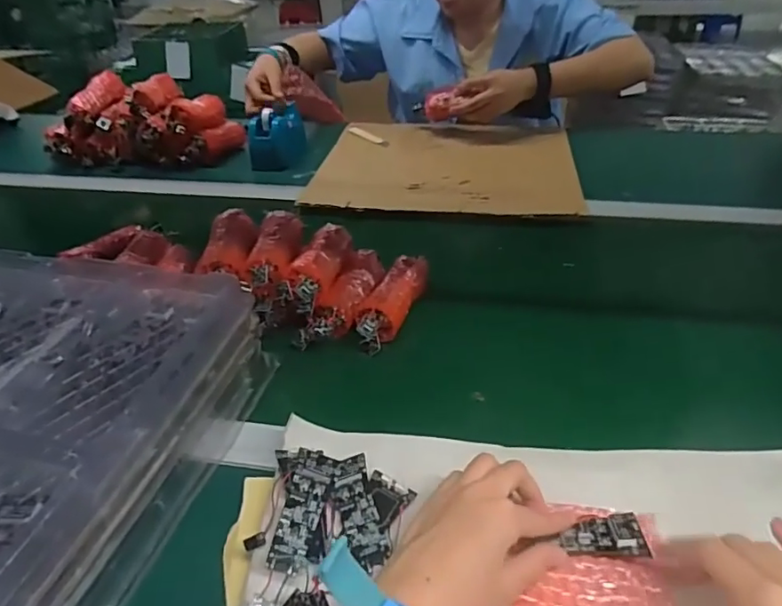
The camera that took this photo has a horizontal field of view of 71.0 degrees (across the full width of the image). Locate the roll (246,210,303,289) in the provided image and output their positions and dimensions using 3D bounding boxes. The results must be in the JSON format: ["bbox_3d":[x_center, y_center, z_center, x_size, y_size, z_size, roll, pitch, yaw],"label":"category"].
[{"bbox_3d":[-0.118,-0.055,0.560,0.043,0.033,0.109,-2,37,1],"label":"roll"}]

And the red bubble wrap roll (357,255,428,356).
[{"bbox_3d":[0.000,-0.007,0.548,0.041,0.040,0.120,16,53,22],"label":"red bubble wrap roll"}]

